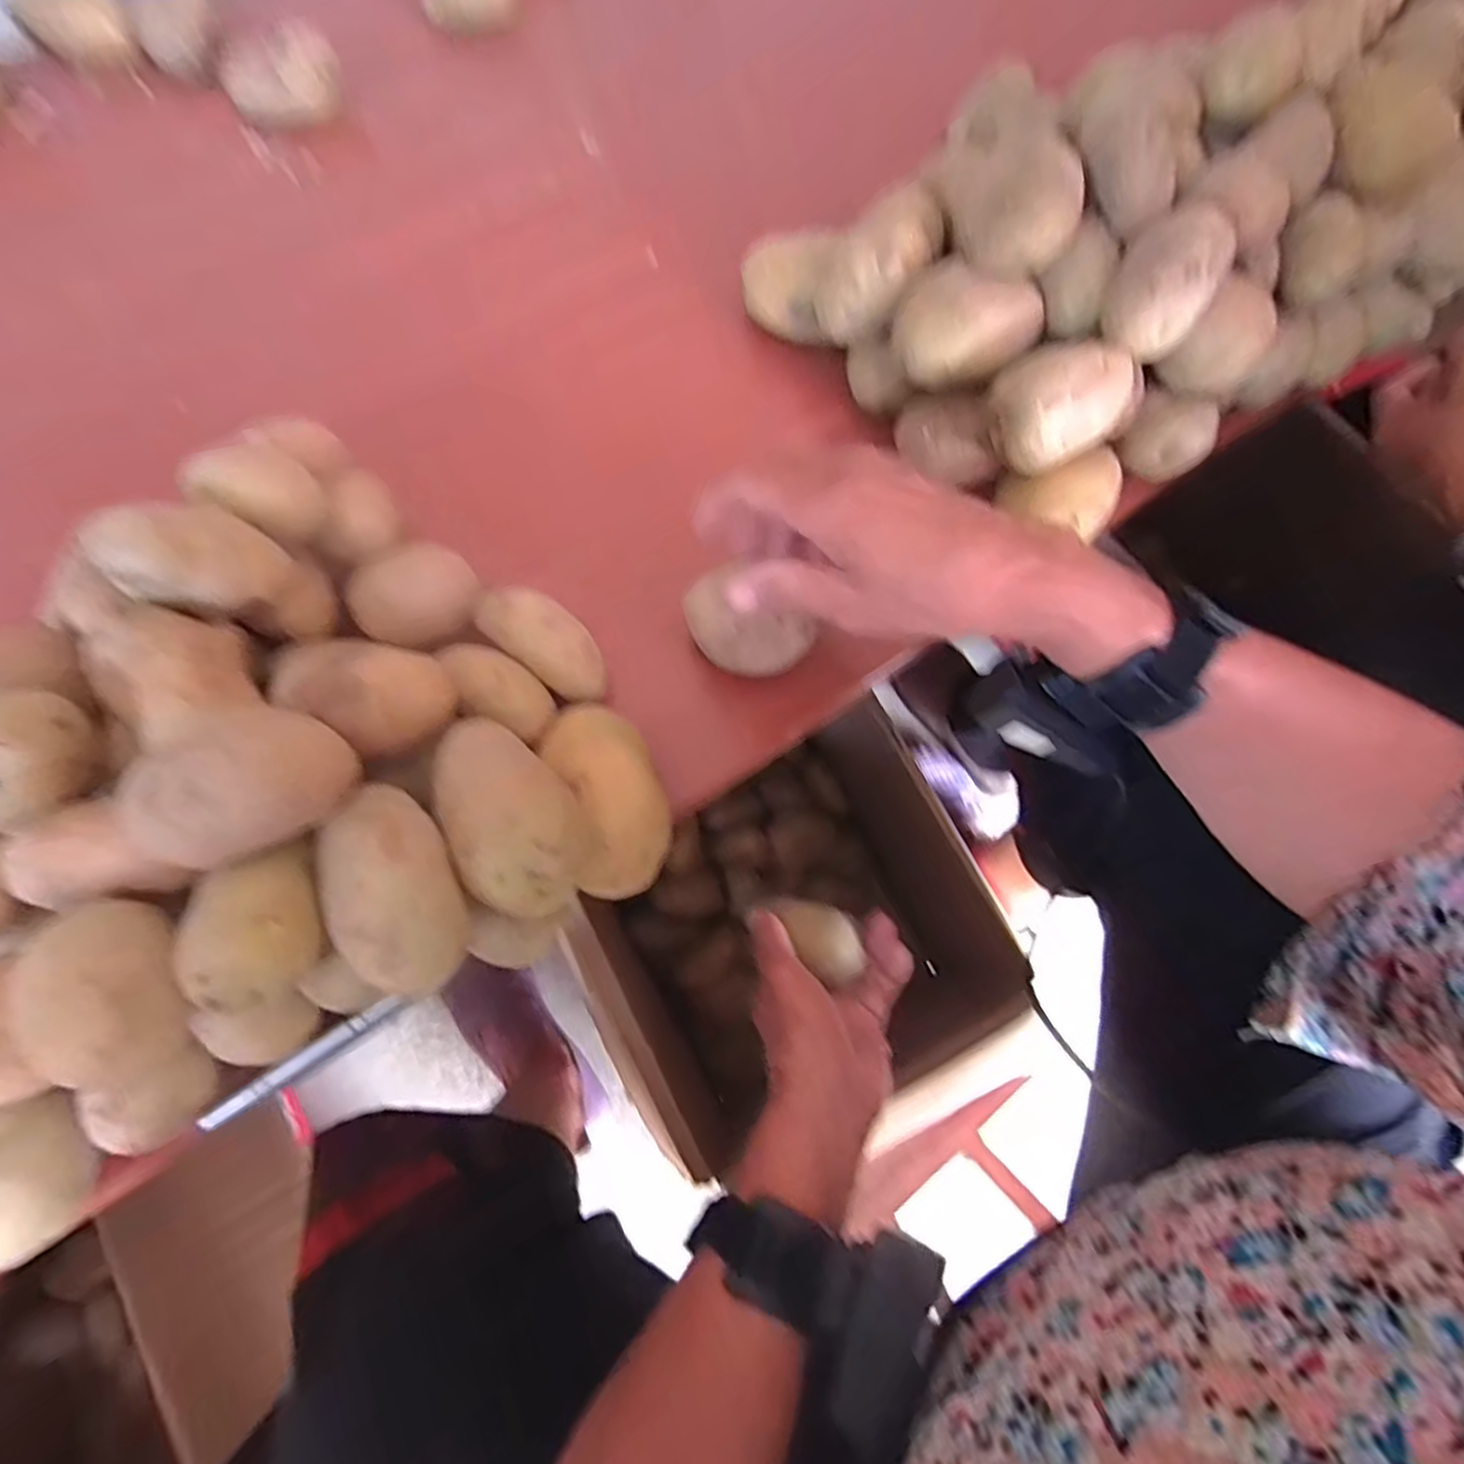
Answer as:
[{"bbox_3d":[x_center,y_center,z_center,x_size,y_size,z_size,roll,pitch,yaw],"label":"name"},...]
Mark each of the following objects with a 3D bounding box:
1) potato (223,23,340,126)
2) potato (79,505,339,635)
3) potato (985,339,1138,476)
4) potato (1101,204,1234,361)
[{"bbox_3d":[-0.315,-0.457,0.497,0.075,0.049,0.051,-25,76,-9],"label":"potato"},{"bbox_3d":[-0.234,-0.073,0.326,0.032,0.095,0.044,-10,69,38],"label":"potato"},{"bbox_3d":[0.172,-0.172,0.377,0.071,0.055,0.055,-40,78,-12],"label":"potato"},{"bbox_3d":[0.221,-0.232,0.353,0.047,0.039,0.073,33,75,8],"label":"potato"}]

